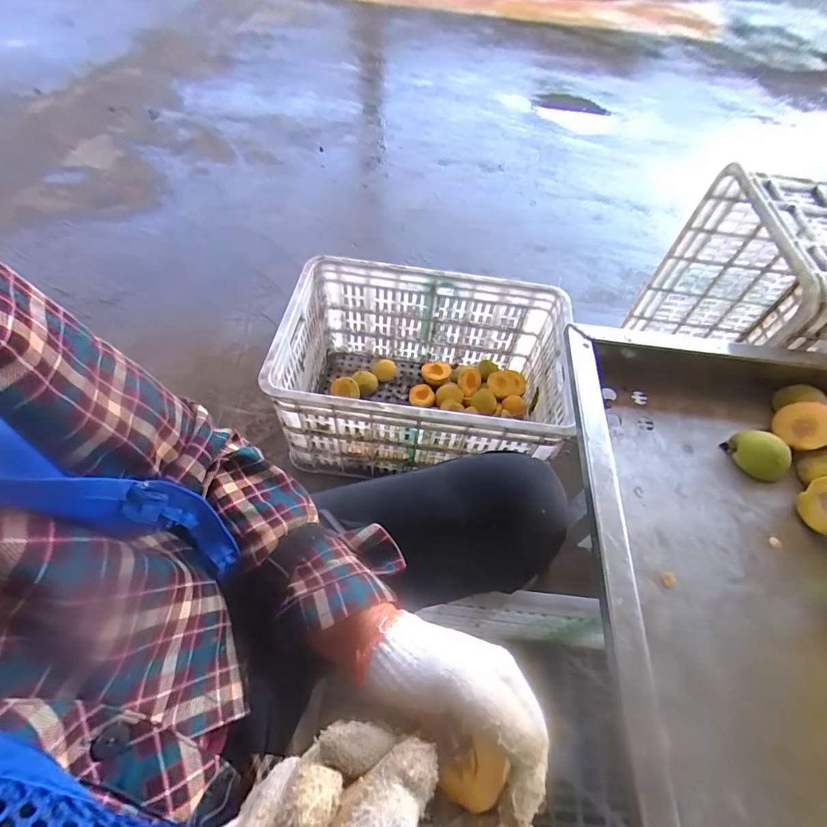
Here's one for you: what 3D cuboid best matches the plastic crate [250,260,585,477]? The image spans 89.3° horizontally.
[{"bbox_3d":[0.022,-0.073,0.869,0.514,0.283,0.352,7,59,1],"label":"plastic crate"}]

